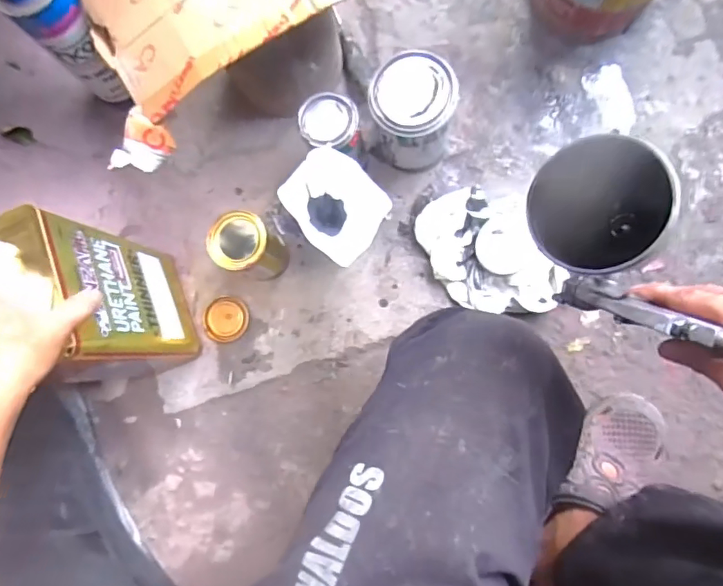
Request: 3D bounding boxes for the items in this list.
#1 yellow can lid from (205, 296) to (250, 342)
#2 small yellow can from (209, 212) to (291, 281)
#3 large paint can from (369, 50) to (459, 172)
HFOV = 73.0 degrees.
[{"bbox_3d":[-0.197,0.038,0.713,0.066,0.005,0.065,0,85,5],"label":"yellow can lid"},{"bbox_3d":[-0.148,-0.060,0.650,0.080,0.125,0.070,25,88,7],"label":"small yellow can"},{"bbox_3d":[0.067,-0.223,0.640,0.100,0.143,0.108,0,85,5],"label":"large paint can"}]

